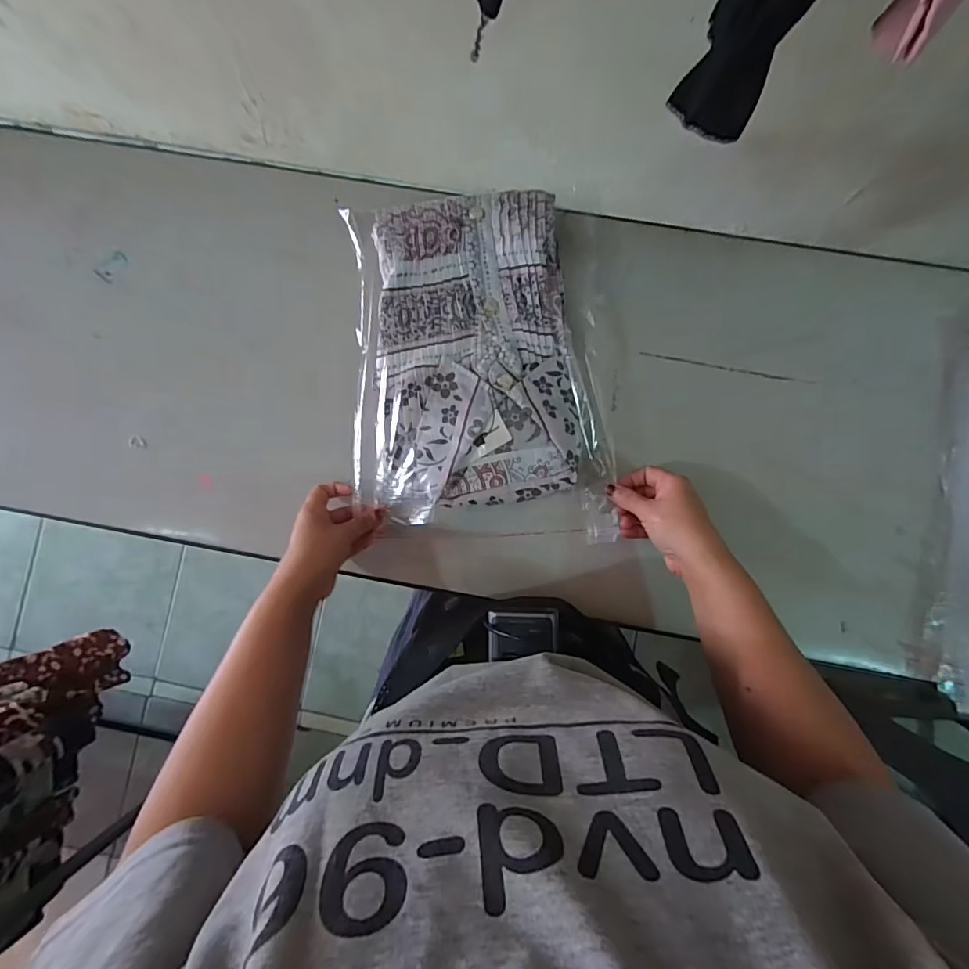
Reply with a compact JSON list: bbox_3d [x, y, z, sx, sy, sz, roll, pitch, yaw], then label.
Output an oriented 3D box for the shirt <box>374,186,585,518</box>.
[{"bbox_3d":[-0.016,-0.140,0.500,0.204,0.029,0.321,-6,85,2],"label":"shirt"}]

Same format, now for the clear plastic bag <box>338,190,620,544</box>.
[{"bbox_3d":[-0.005,-0.126,0.514,0.263,0.060,0.351,0,85,2],"label":"clear plastic bag"}]

